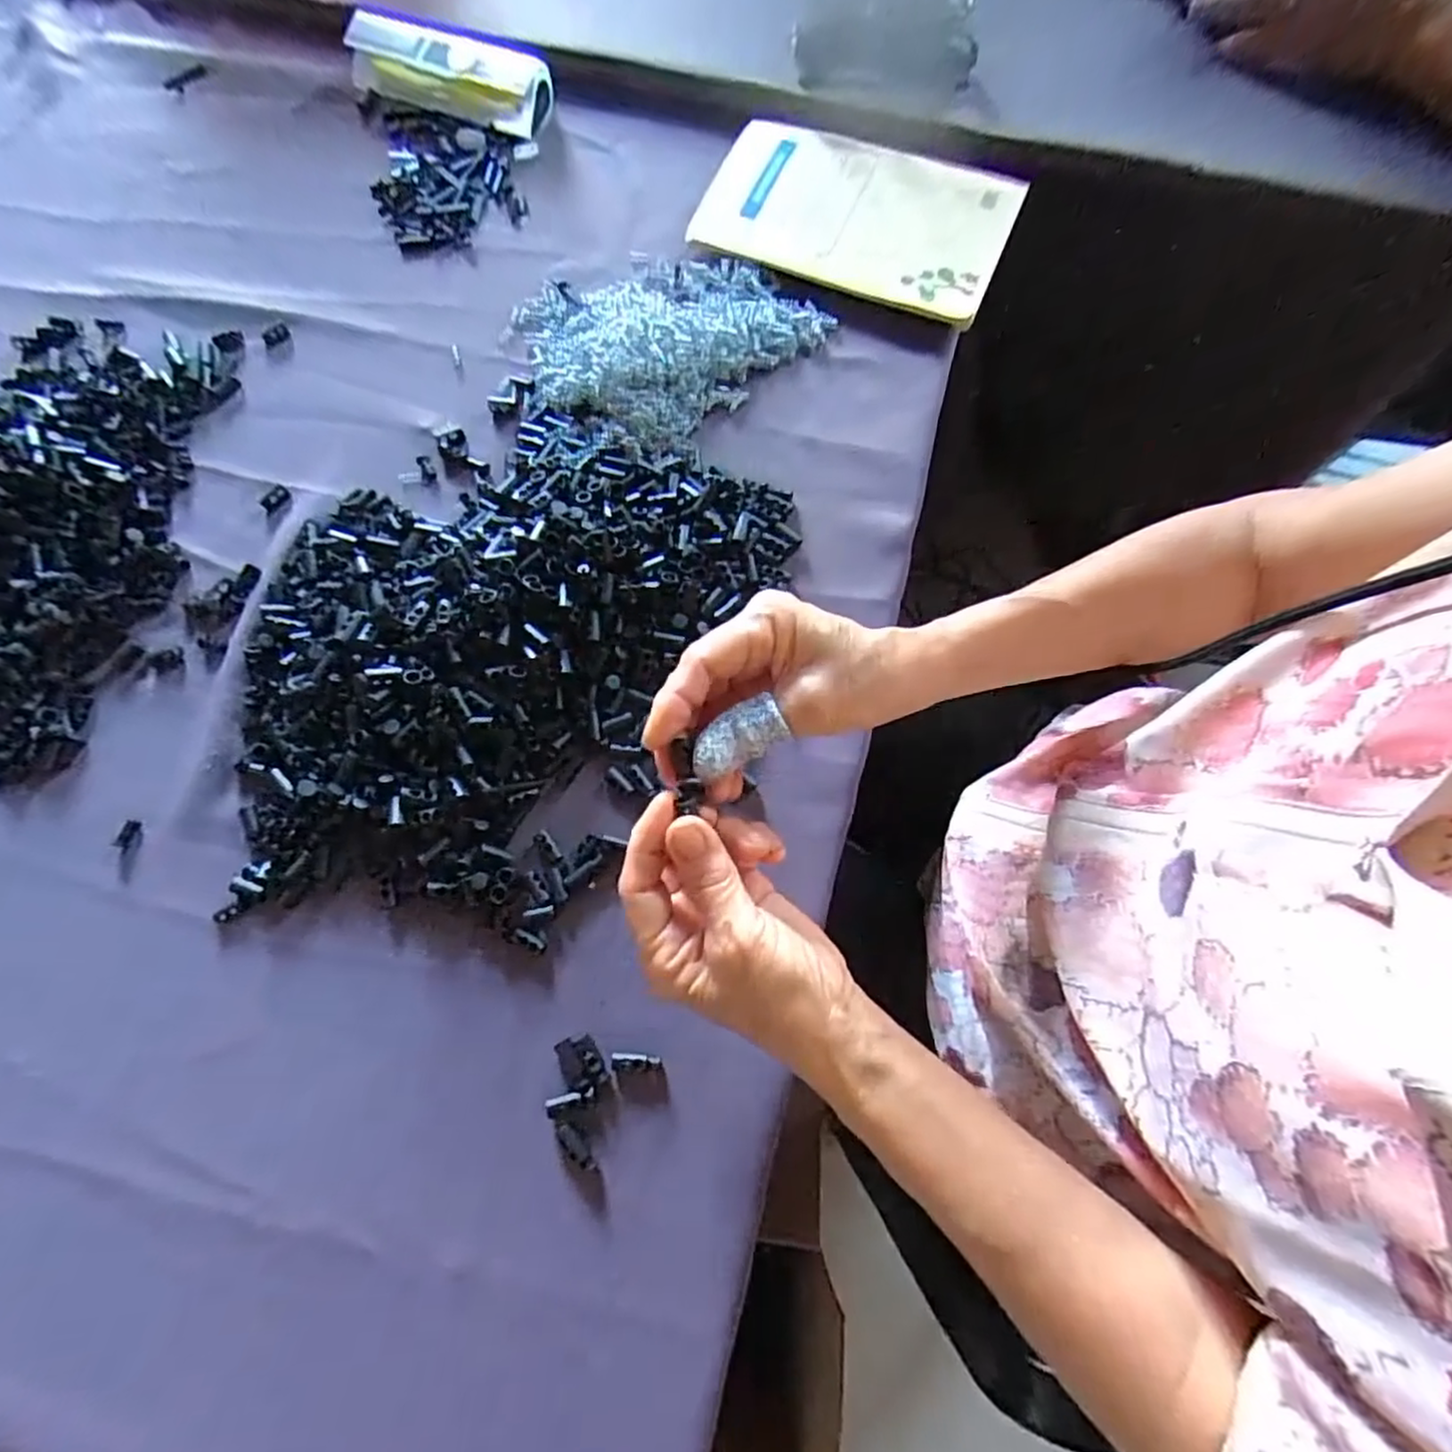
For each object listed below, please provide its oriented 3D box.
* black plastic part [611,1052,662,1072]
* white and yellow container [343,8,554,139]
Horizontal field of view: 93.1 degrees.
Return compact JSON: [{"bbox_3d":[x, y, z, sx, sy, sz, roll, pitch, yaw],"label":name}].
[{"bbox_3d":[-0.045,0.167,0.340,0.025,0.004,0.008,1,74,2],"label":"black plastic part"},{"bbox_3d":[-0.212,-0.485,0.509,0.155,0.035,0.047,23,76,8],"label":"white and yellow container"}]

